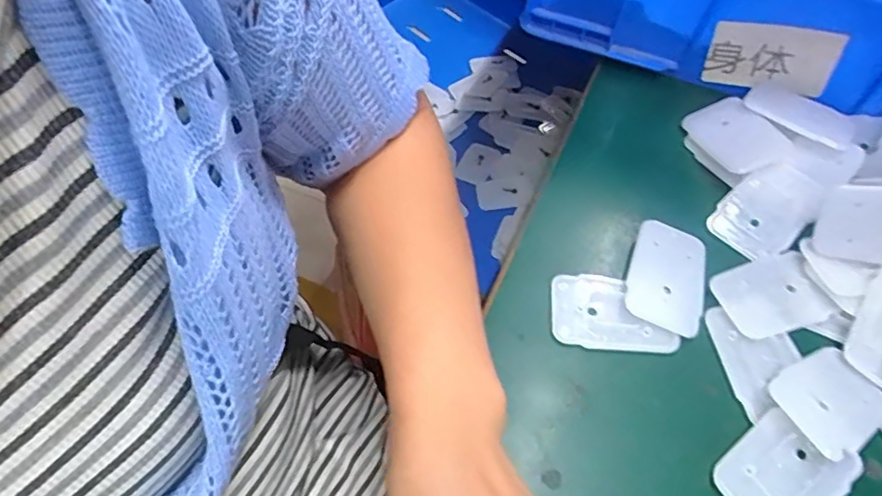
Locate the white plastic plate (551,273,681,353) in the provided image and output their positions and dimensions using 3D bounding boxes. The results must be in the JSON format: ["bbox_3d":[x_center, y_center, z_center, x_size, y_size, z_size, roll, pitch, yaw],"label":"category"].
[{"bbox_3d":[0.096,0.035,0.321,0.066,0.010,0.044,4,56,2],"label":"white plastic plate"}]

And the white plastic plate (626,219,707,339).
[{"bbox_3d":[0.132,0.016,0.332,0.043,0.006,0.070,20,58,8],"label":"white plastic plate"}]

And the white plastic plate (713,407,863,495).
[{"bbox_3d":[0.164,0.106,0.273,0.063,0.009,0.045,-28,61,-19],"label":"white plastic plate"}]

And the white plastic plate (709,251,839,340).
[{"bbox_3d":[0.190,0.026,0.329,0.061,0.006,0.045,-15,57,-11],"label":"white plastic plate"}]

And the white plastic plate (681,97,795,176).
[{"bbox_3d":[0.199,-0.077,0.387,0.044,0.006,0.063,-25,55,2],"label":"white plastic plate"}]

